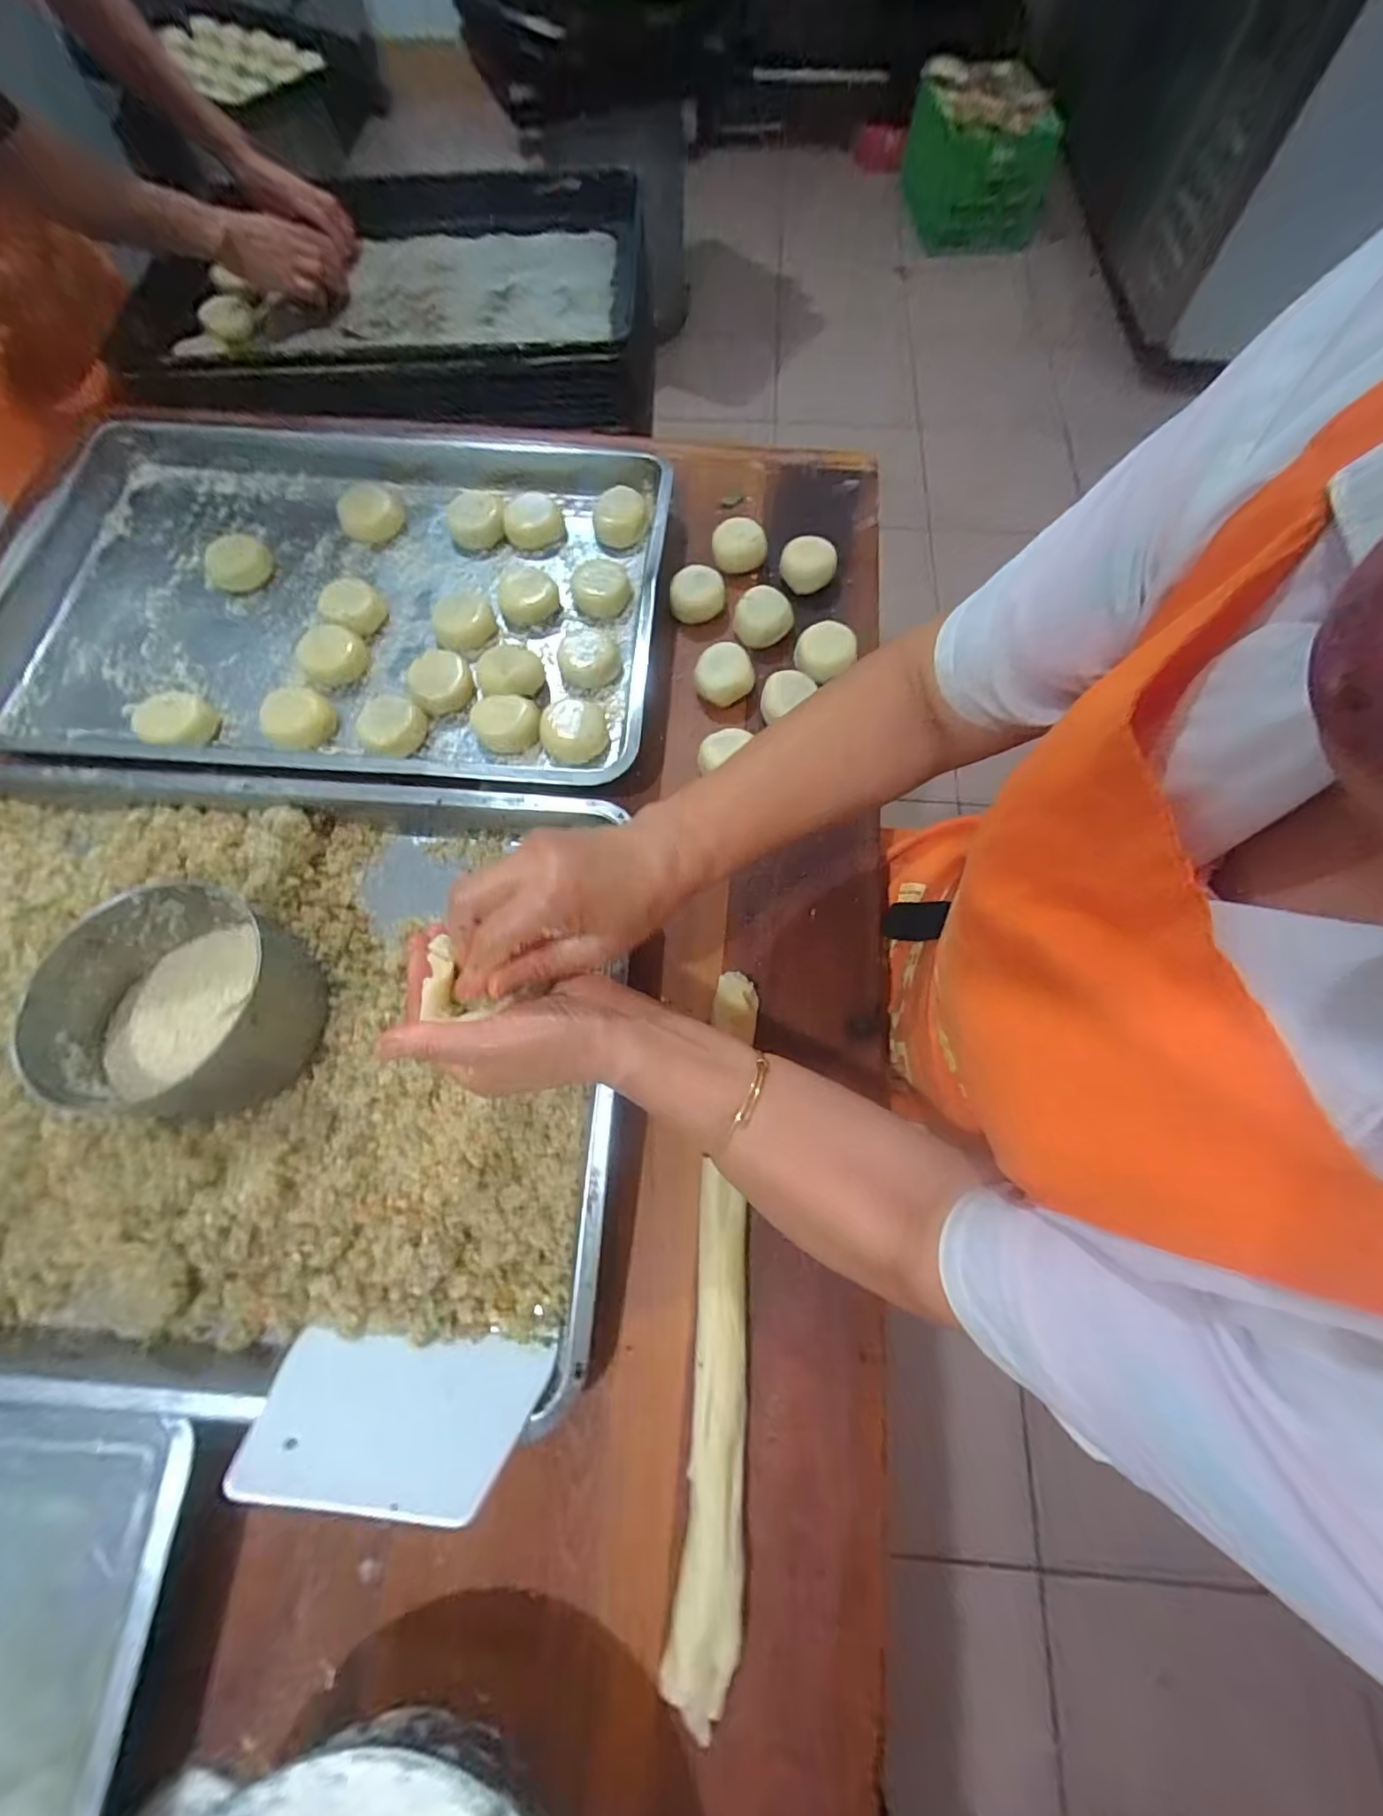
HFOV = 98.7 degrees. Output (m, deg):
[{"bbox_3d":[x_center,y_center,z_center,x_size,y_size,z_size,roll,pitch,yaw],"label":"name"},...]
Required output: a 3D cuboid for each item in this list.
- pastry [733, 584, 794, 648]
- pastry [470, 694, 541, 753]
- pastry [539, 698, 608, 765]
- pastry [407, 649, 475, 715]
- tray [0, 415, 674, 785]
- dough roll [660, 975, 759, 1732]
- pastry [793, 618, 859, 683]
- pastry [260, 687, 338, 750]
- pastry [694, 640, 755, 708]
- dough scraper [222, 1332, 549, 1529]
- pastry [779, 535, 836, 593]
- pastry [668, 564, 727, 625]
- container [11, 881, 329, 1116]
[{"bbox_3d":[0.069,-0.273,0.565,0.055,0.038,0.047,14,68,3],"label":"pastry"},{"bbox_3d":[-0.158,-0.161,0.507,0.054,0.033,0.042,-10,69,-6],"label":"pastry"},{"bbox_3d":[-0.101,-0.151,0.510,0.055,0.026,0.053,-14,69,-8],"label":"pastry"},{"bbox_3d":[-0.223,-0.202,0.531,0.052,0.021,0.058,-18,70,-9],"label":"pastry"},{"bbox_3d":[-0.352,-0.303,0.554,0.630,0.043,0.410,5,68,0],"label":"tray"},{"bbox_3d":[0.021,0.230,0.369,0.037,0.019,0.386,6,68,0],"label":"dough roll"},{"bbox_3d":[0.122,-0.235,0.541,0.054,0.020,0.045,-33,73,-14],"label":"pastry"},{"bbox_3d":[-0.339,-0.162,0.510,0.051,0.021,0.048,1,68,-2],"label":"pastry"},{"bbox_3d":[0.030,-0.211,0.540,0.053,0.037,0.051,4,68,0],"label":"pastry"},{"bbox_3d":[-0.160,0.274,0.321,0.146,0.088,0.005,6,103,0],"label":"dough scraper"},{"bbox_3d":[0.114,-0.335,0.579,0.052,0.022,0.053,1,68,-2],"label":"pastry"},{"bbox_3d":[0.006,-0.299,0.568,0.050,0.037,0.043,4,68,0],"label":"pastry"},{"bbox_3d":[-0.331,0.063,0.392,0.139,0.069,0.136,1,68,-2],"label":"container"}]

